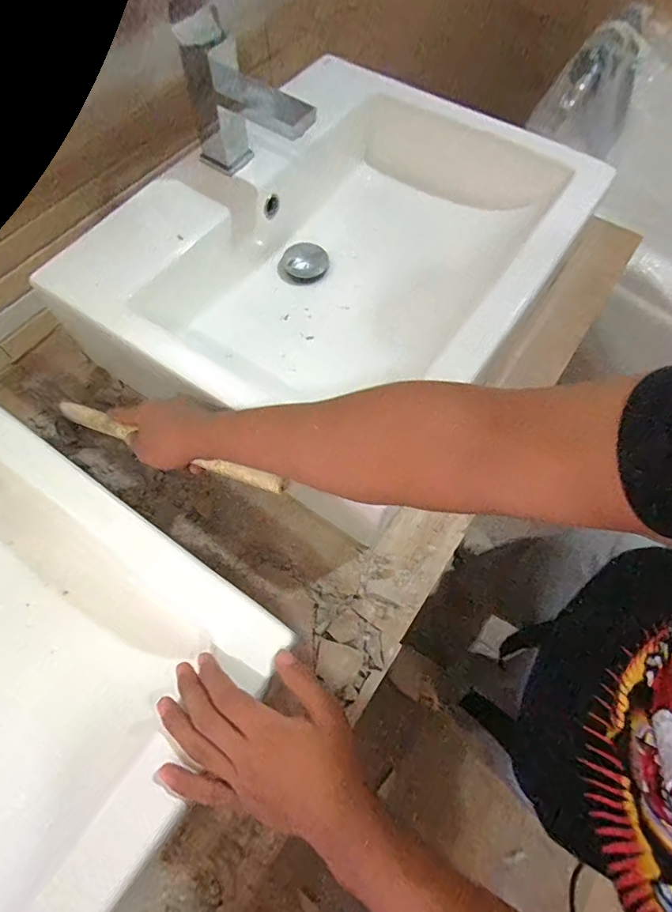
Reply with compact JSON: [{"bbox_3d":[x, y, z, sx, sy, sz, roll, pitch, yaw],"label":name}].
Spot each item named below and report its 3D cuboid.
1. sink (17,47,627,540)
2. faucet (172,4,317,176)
[{"bbox_3d":[0.003,-0.268,0.601,0.430,0.123,0.545,32,68,13],"label":"sink"},{"bbox_3d":[-0.091,-0.387,0.514,0.148,0.145,0.052,26,67,11],"label":"faucet"}]

